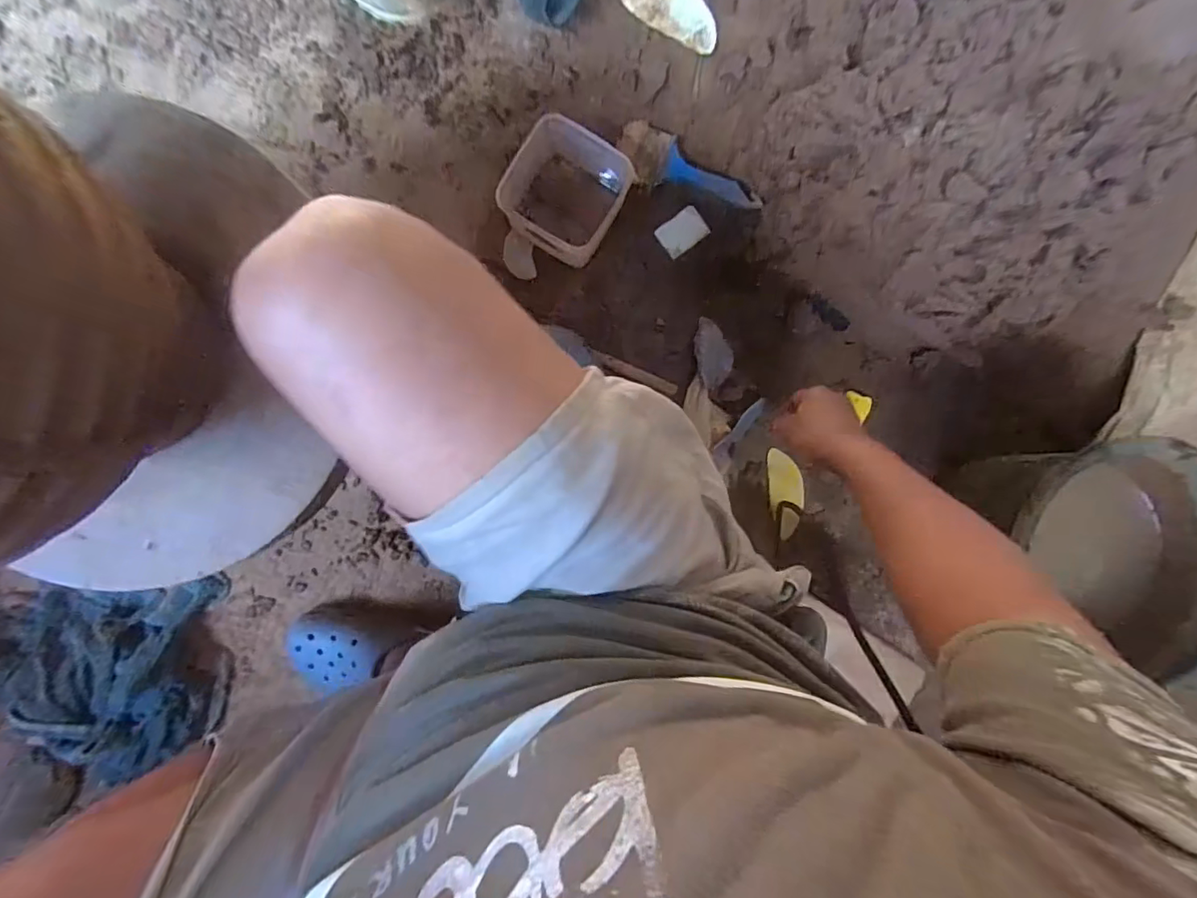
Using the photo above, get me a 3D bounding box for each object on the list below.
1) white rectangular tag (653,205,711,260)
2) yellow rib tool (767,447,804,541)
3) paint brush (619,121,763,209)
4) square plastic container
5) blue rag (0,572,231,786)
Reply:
[{"bbox_3d":[0.113,-0.289,0.729,0.062,0.004,0.045,-36,97,13],"label":"white rectangular tag"},{"bbox_3d":[0.263,0.063,0.764,0.046,0.006,0.125,-4,98,18],"label":"yellow rib tool"},{"bbox_3d":[0.117,-0.361,0.710,0.199,0.016,0.077,27,90,5],"label":"paint brush"},{"bbox_3d":[-0.045,-0.327,0.695,0.140,0.059,0.138,32,91,-4],"label":"square plastic container"},{"bbox_3d":[-0.655,0.297,0.712,0.273,0.063,0.280,-2,94,-3],"label":"blue rag"}]

